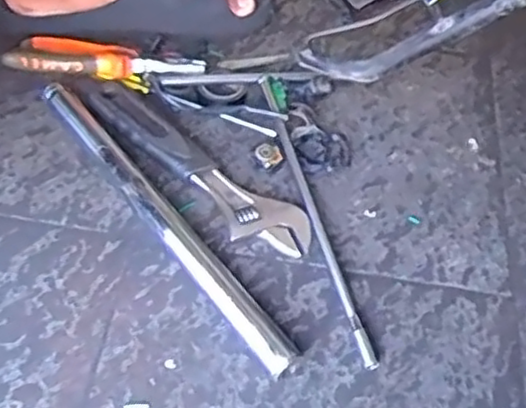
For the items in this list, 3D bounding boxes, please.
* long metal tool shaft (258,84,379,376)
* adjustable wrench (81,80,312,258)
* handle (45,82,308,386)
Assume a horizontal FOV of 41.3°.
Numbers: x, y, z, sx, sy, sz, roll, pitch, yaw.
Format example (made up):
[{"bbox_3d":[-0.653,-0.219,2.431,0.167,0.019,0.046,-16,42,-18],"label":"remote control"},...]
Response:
[{"bbox_3d":[0.040,0.002,0.579,0.012,0.018,0.289,-10,54,-13],"label":"long metal tool shaft"},{"bbox_3d":[-0.068,-0.035,0.596,0.258,0.021,0.047,36,57,20],"label":"adjustable wrench"},{"bbox_3d":[-0.086,0.008,0.559,0.021,0.024,0.331,-30,60,-25],"label":"handle"}]

